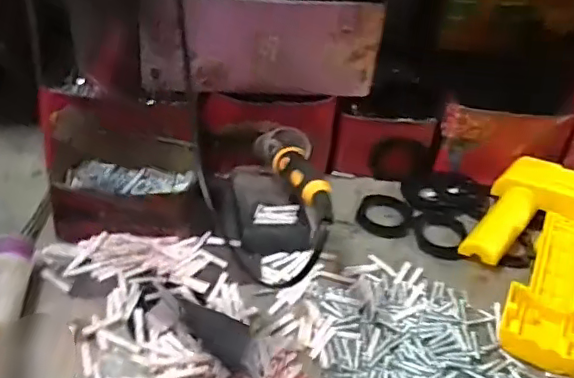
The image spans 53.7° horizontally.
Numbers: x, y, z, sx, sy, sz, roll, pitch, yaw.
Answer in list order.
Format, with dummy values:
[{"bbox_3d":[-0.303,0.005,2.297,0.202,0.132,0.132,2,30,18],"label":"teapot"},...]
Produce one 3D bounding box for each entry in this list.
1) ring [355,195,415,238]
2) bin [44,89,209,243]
[{"bbox_3d":[0.092,0.023,0.531,0.051,0.004,0.056,5,36,-4],"label":"ring"},{"bbox_3d":[-0.133,-0.020,0.480,0.124,0.082,0.107,-8,39,-20],"label":"bin"}]

